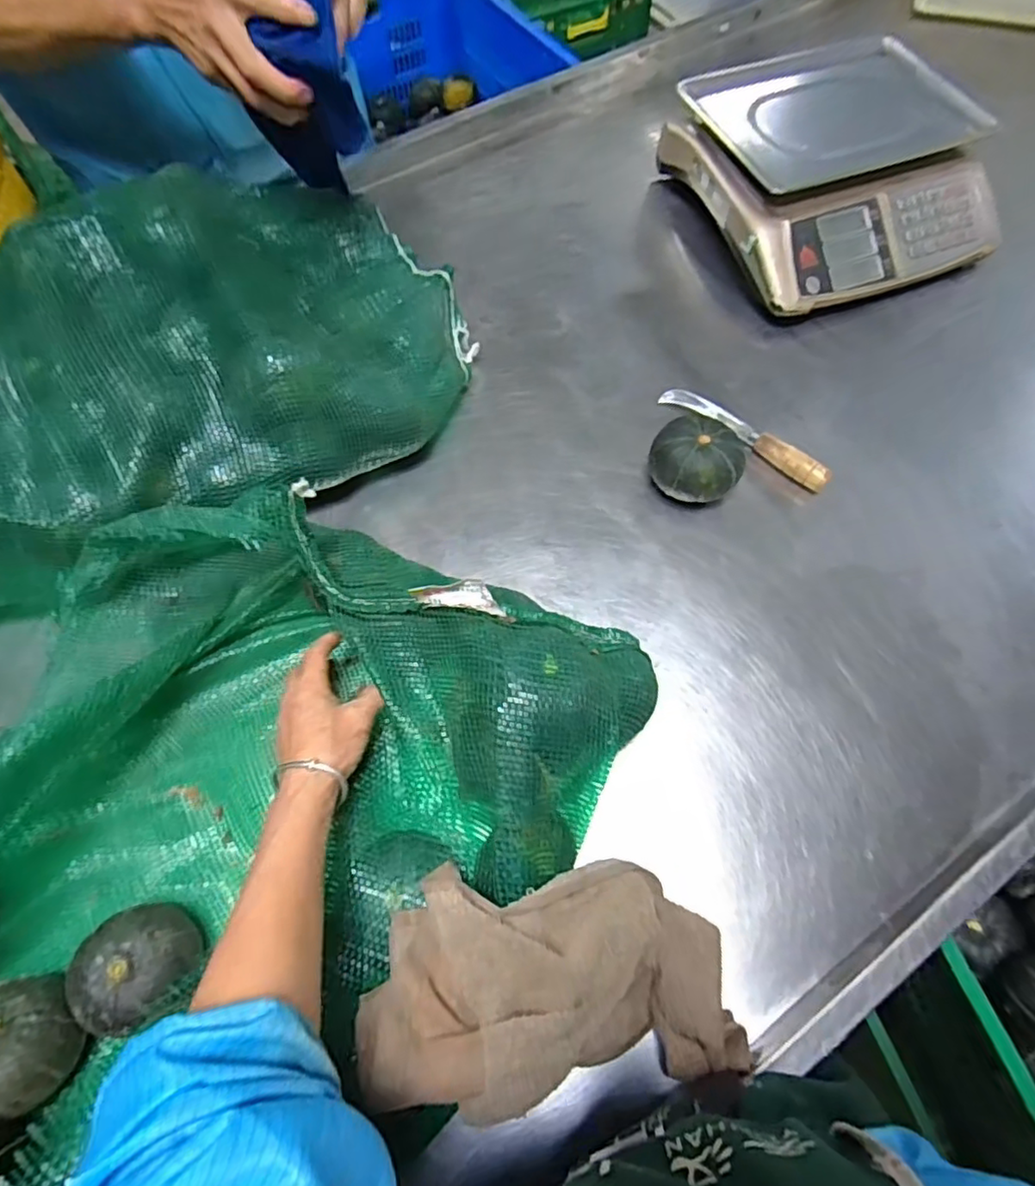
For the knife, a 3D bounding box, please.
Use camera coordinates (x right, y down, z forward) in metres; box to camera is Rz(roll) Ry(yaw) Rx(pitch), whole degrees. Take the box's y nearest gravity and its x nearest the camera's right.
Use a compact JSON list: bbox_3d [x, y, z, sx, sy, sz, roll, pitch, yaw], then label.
[{"bbox_3d":[0.250,-0.178,0.673,0.202,0.028,0.025,39,72,16],"label":"knife"}]

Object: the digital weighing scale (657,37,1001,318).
[{"bbox_3d":[0.393,-0.566,0.806,0.391,0.129,0.391,-21,68,-9],"label":"digital weighing scale"}]

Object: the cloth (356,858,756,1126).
[{"bbox_3d":[0.027,0.267,0.426,0.259,0.058,0.135,9,64,-22],"label":"cloth"}]

